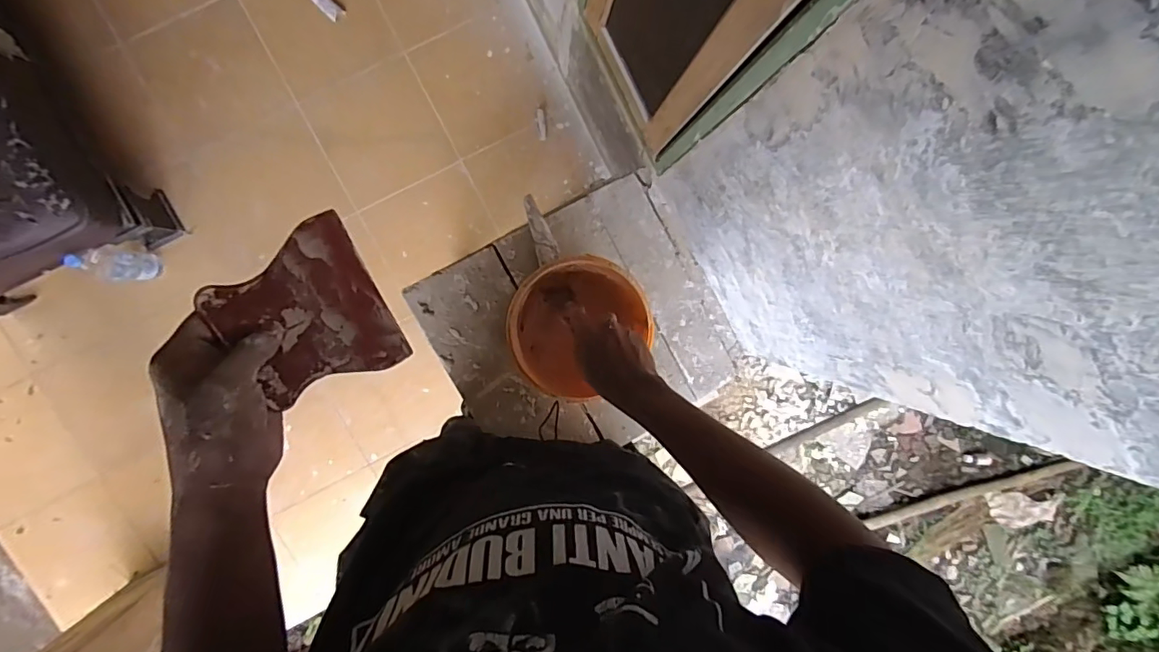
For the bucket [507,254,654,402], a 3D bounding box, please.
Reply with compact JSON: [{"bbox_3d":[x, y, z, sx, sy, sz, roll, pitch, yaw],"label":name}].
[{"bbox_3d":[-0.009,-0.007,0.660,0.176,0.152,0.139,-44,98,-2],"label":"bucket"}]

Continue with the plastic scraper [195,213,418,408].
[{"bbox_3d":[-0.189,-0.005,0.372,0.096,0.004,0.117,-37,117,-30],"label":"plastic scraper"}]

